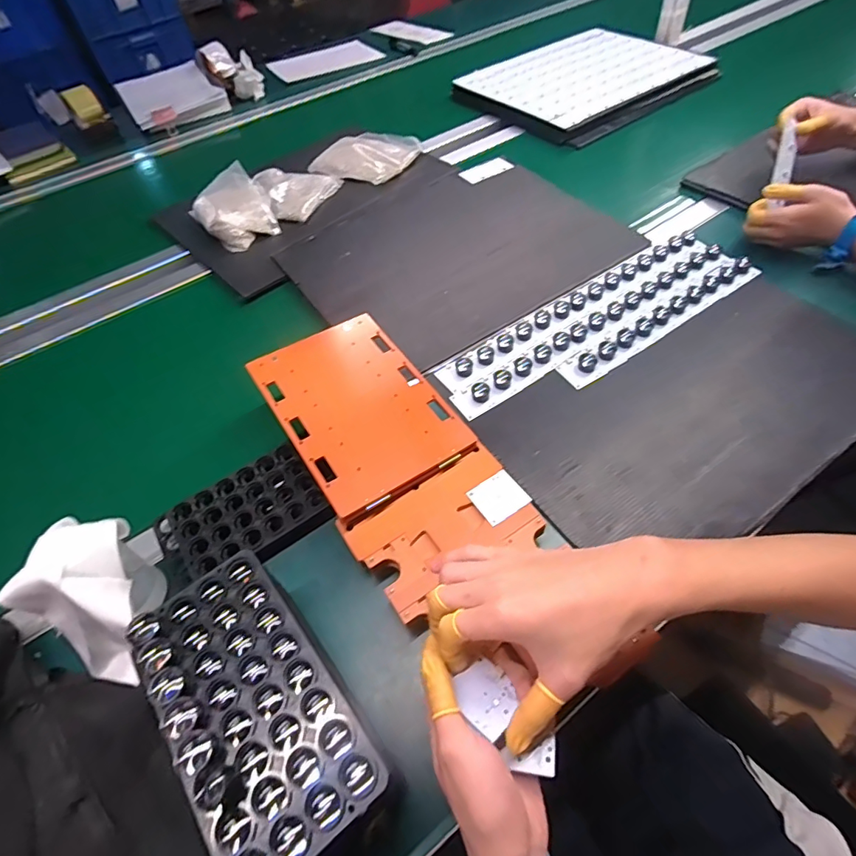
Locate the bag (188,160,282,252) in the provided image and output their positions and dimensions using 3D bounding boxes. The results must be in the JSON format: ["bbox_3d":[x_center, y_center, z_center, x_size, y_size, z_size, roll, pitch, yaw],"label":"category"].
[{"bbox_3d":[-0.340,-0.381,0.852,0.118,0.044,0.168,-34,59,-17],"label":"bag"}]

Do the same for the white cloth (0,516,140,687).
[{"bbox_3d":[-0.279,0.137,0.415,0.094,0.095,0.115,13,56,15],"label":"white cloth"}]

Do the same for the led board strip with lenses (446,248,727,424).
[{"bbox_3d":[0.229,-0.139,0.646,0.463,0.010,0.043,-31,58,-15],"label":"led board strip with lenses"}]

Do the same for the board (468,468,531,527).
[{"bbox_3d":[0.070,0.067,0.480,0.049,0.004,0.044,-30,56,-16],"label":"board"}]

